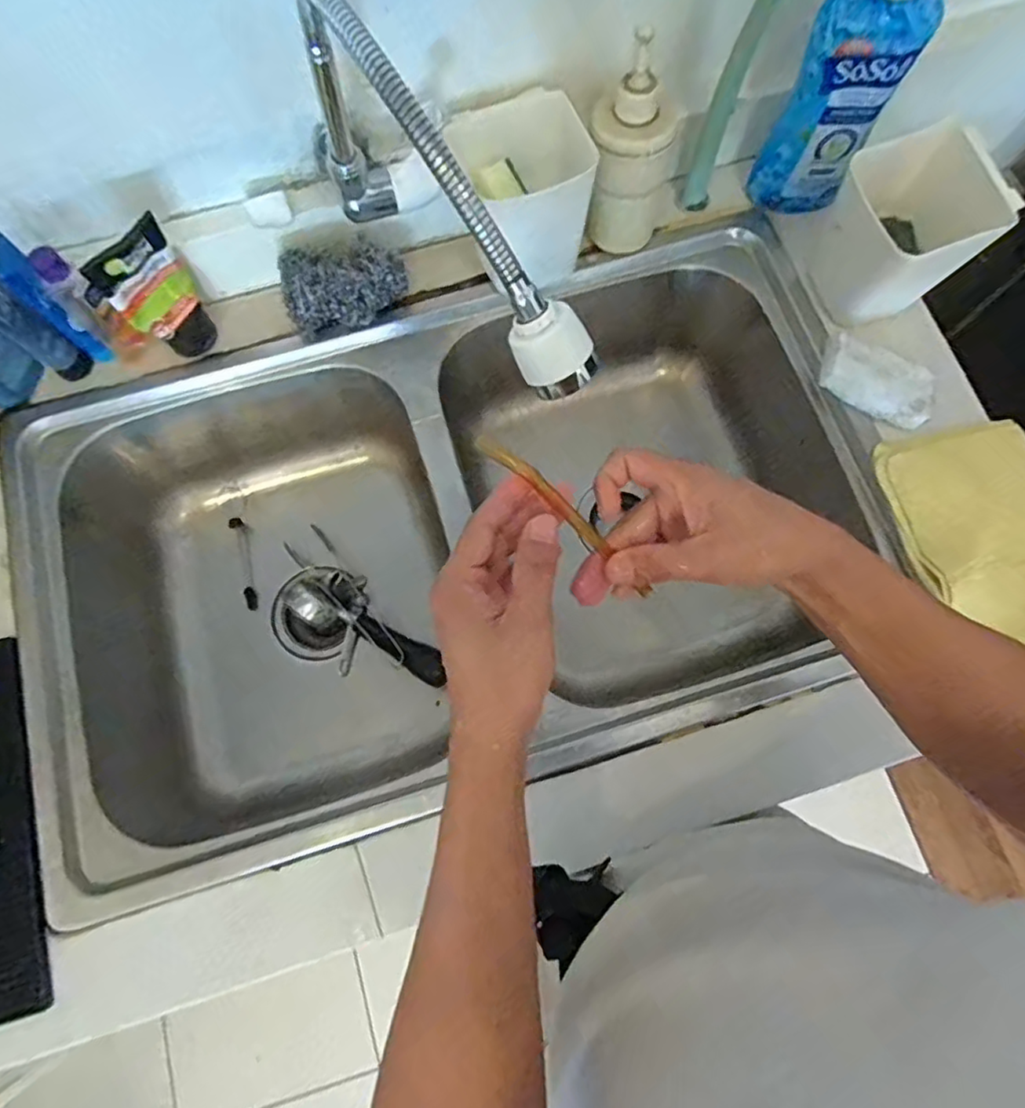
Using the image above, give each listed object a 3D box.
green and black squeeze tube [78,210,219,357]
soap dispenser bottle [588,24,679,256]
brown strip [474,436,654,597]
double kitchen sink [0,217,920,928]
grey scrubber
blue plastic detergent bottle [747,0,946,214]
[{"bbox_3d":[-0.316,-0.229,0.569,0.037,0.138,0.071,43,80,10],"label":"green and black squeeze tube"},{"bbox_3d":[0.106,-0.354,0.553,0.073,0.158,0.072,14,76,4],"label":"soap dispenser bottle"},{"bbox_3d":[0.034,-0.020,0.351,0.144,0.011,0.010,40,77,-27],"label":"brown strip"},{"bbox_3d":[-0.059,-0.012,0.662,0.790,0.224,0.459,-17,76,-4],"label":"double kitchen sink"},{"bbox_3d":[-0.161,-0.257,0.603,0.114,0.078,0.072,-20,76,-5],"label":"grey scrubber"},{"bbox_3d":[0.284,-0.392,0.559,0.082,0.203,0.040,18,76,5],"label":"blue plastic detergent bottle"}]

